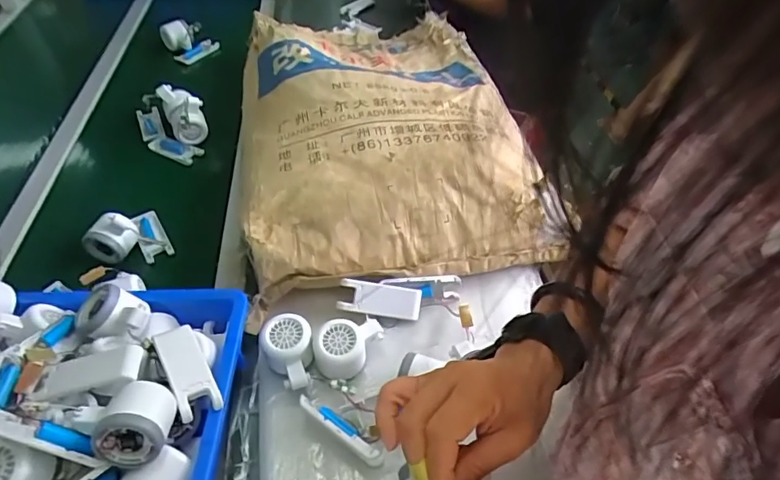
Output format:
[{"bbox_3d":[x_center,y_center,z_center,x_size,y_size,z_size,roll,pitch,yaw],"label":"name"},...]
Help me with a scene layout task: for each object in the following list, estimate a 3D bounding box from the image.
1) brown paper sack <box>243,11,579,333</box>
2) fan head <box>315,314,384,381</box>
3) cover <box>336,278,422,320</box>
[{"bbox_3d":[-0.022,-0.229,0.852,0.414,0.129,0.707,-7,47,-6],"label":"brown paper sack"},{"bbox_3d":[-0.047,0.121,0.584,0.082,0.045,0.059,-14,48,-13],"label":"fan head"},{"bbox_3d":[-0.012,0.074,0.631,0.101,0.013,0.040,9,84,-10],"label":"cover"}]

